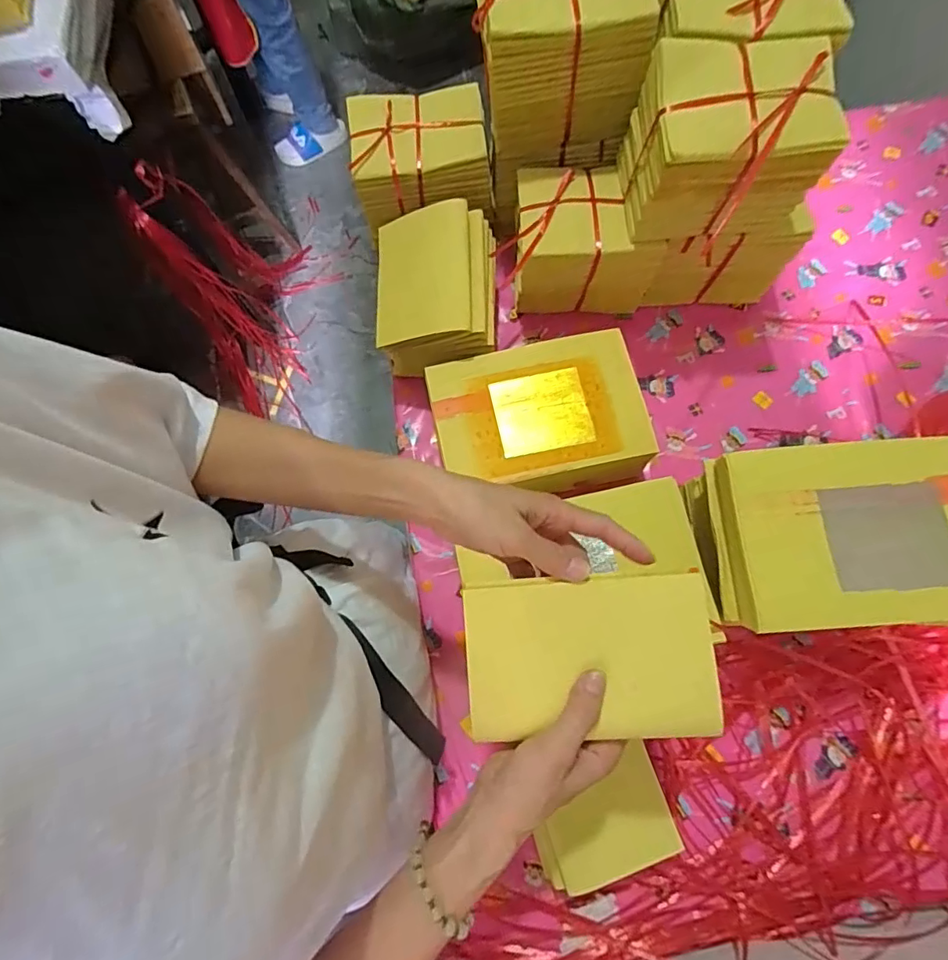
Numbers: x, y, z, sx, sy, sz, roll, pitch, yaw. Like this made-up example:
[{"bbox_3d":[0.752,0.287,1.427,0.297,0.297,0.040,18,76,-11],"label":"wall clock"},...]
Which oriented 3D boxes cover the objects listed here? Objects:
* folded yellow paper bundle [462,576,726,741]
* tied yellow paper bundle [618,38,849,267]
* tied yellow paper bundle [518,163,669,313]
[{"bbox_3d":[0.077,0.120,0.344,0.159,0.024,0.103,-3,76,1],"label":"folded yellow paper bundle"},{"bbox_3d":[0.248,-0.334,0.519,0.161,0.131,0.121,-5,76,0],"label":"tied yellow paper bundle"},{"bbox_3d":[0.135,-0.292,0.641,0.164,0.126,0.122,-1,76,1],"label":"tied yellow paper bundle"}]

